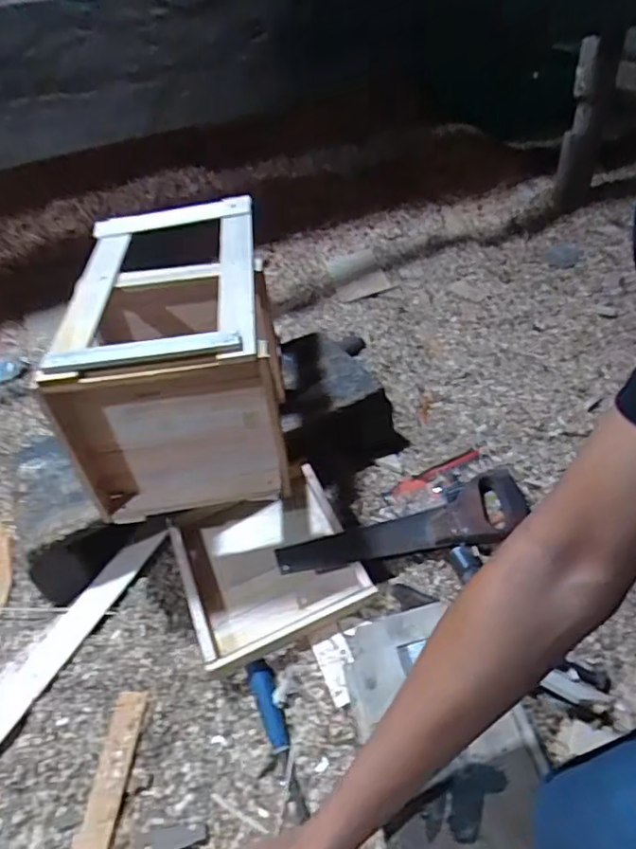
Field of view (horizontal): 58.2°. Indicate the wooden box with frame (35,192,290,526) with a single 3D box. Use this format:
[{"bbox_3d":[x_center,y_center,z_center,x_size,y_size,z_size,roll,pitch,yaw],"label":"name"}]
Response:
[{"bbox_3d":[-0.175,-0.097,0.704,0.241,0.212,0.341,-8,44,-3],"label":"wooden box with frame"}]

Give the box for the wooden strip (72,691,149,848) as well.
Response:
[{"bbox_3d":[-0.210,0.359,0.573,0.034,0.008,0.170,5,52,4],"label":"wooden strip"}]

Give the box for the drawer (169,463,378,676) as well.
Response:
[{"bbox_3d":[-0.064,0.166,0.712,0.209,0.047,0.217,-19,45,-14],"label":"drawer"}]

